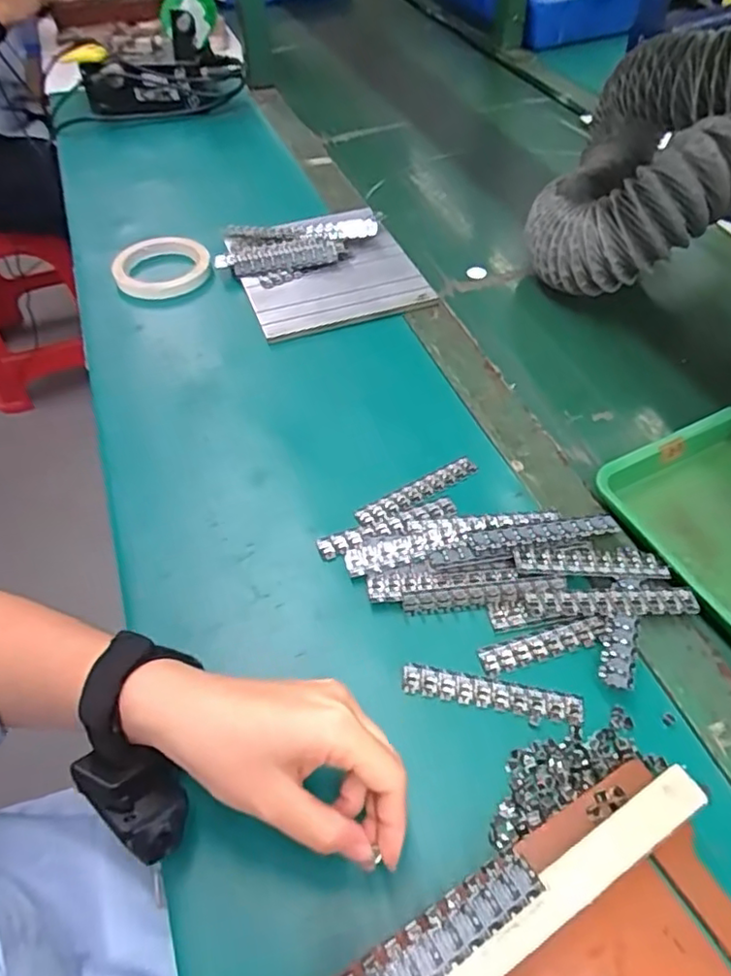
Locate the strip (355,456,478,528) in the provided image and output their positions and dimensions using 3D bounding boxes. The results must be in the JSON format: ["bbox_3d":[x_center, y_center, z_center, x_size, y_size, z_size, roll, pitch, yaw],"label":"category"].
[{"bbox_3d":[0.041,0.003,0.481,0.108,0.004,0.019,-27,55,-21],"label":"strip"}]

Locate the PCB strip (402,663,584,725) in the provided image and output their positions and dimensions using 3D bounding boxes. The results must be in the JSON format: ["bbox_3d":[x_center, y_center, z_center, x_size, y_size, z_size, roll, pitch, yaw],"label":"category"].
[{"bbox_3d":[0.077,0.124,0.379,0.107,0.004,0.019,9,51,7],"label":"PCB strip"}]

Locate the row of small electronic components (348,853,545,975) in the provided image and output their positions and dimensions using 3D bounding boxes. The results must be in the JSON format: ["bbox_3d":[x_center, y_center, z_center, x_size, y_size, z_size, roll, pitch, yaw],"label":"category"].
[{"bbox_3d":[0.030,0.198,0.269,0.108,0.004,0.023,-27,55,-18],"label":"row of small electronic components"}]

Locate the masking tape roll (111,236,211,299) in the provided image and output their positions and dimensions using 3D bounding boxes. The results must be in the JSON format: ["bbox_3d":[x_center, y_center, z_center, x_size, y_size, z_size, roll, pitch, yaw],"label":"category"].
[{"bbox_3d":[-0.222,-0.242,0.675,0.099,0.020,0.099,0,50,0],"label":"masking tape roll"}]

